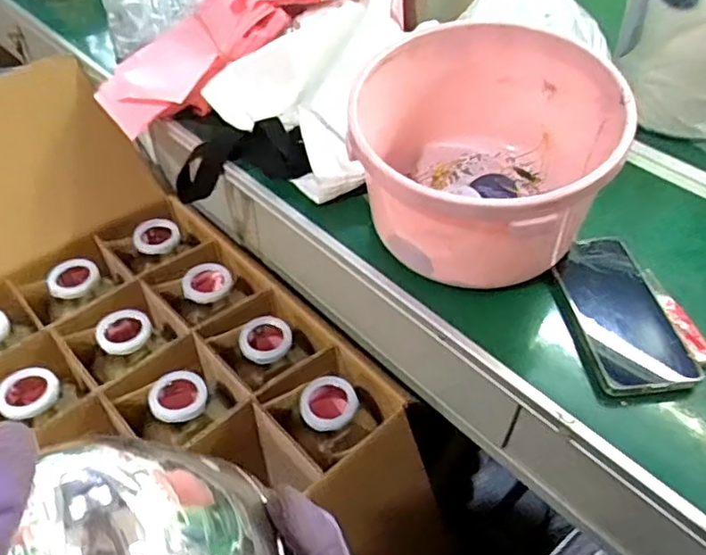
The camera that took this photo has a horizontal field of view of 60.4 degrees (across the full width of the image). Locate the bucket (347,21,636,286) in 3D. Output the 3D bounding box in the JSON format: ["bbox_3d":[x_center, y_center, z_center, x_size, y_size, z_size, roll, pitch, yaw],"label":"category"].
[{"bbox_3d":[0.107,-0.111,0.539,0.215,0.142,0.225,1,46,-1],"label":"bucket"}]

